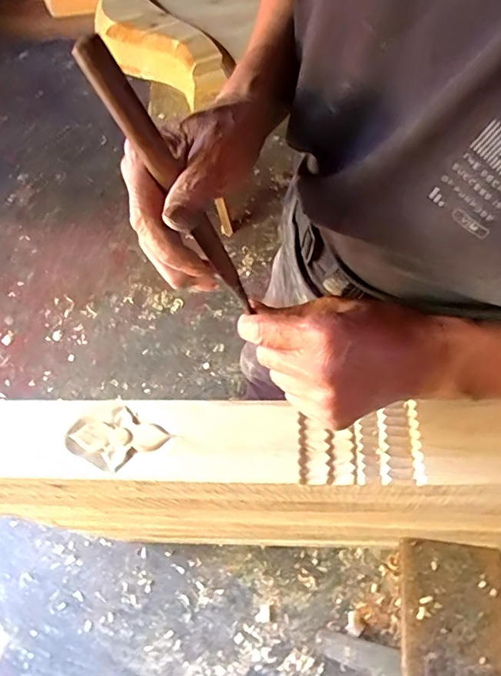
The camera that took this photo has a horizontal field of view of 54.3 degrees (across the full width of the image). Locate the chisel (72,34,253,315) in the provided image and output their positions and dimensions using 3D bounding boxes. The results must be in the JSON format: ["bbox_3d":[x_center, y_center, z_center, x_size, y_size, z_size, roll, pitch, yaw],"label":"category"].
[{"bbox_3d":[-0.043,-0.091,0.305,0.021,0.184,0.014,-46,34,-19],"label":"chisel"}]

